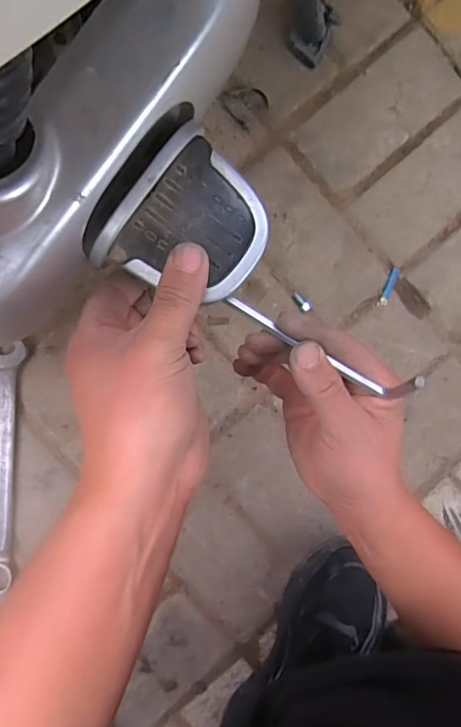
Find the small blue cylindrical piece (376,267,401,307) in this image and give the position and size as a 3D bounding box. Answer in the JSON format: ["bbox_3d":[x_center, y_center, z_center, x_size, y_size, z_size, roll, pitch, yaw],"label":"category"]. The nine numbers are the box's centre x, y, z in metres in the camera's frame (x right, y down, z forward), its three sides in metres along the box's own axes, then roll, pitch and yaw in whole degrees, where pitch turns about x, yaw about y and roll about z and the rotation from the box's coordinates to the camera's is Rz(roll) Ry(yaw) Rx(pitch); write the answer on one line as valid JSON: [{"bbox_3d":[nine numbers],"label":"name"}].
[{"bbox_3d":[0.175,-0.084,0.526,0.011,0.004,0.045,22,90,-5],"label":"small blue cylindrical piece"}]

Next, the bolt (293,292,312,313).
[{"bbox_3d":[0.077,-0.066,0.517,0.010,0.006,0.027,-42,79,-2],"label":"bolt"}]

